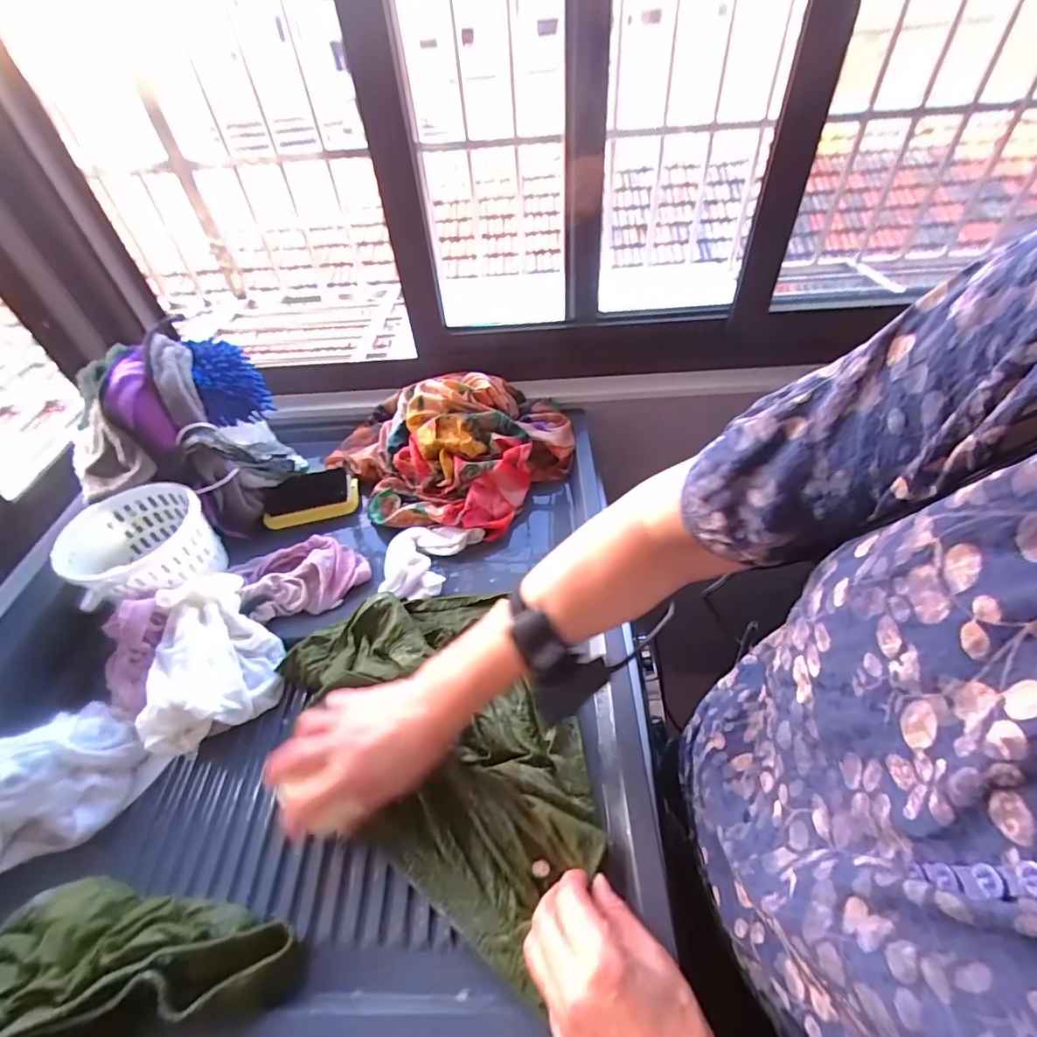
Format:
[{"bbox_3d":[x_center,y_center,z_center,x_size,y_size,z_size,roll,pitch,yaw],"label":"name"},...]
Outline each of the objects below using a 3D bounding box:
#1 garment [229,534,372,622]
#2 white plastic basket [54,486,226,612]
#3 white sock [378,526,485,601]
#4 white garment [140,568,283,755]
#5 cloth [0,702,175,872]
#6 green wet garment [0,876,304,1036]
[{"bbox_3d":[-0.241,0.062,0.553,0.133,0.030,0.093,-20,49,-13],"label":"garment"},{"bbox_3d":[-0.408,0.035,0.547,0.137,0.081,0.134,-34,53,-24],"label":"white plastic basket"},{"bbox_3d":[-0.100,0.048,0.560,0.102,0.021,0.092,2,47,7],"label":"white sock"},{"bbox_3d":[-0.304,0.131,0.478,0.115,0.066,0.153,-29,51,-21],"label":"white garment"},{"bbox_3d":[-0.395,0.227,0.411,0.101,0.067,0.139,23,53,24],"label":"cloth"},{"bbox_3d":[-0.286,0.312,0.314,0.235,0.066,0.139,-5,47,1],"label":"green wet garment"}]

